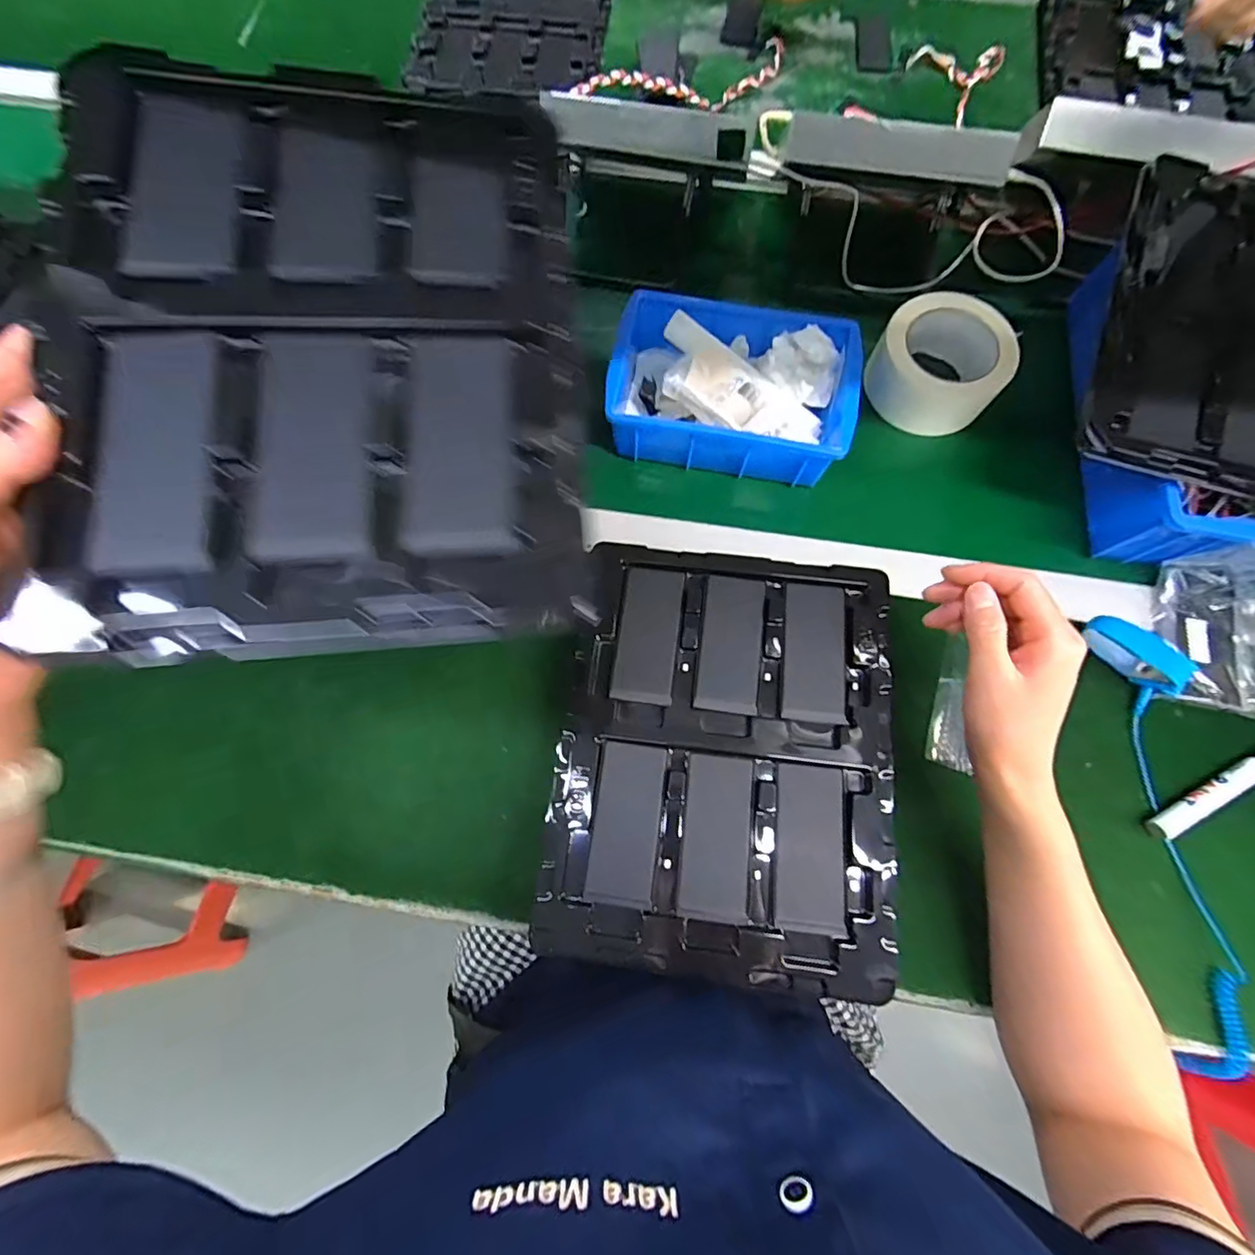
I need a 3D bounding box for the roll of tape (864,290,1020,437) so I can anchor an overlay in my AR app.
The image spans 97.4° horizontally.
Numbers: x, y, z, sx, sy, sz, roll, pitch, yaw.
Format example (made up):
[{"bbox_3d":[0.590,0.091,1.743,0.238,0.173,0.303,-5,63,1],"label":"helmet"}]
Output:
[{"bbox_3d":[0.281,-0.236,0.500,0.111,0.072,0.109,0,75,1],"label":"roll of tape"}]

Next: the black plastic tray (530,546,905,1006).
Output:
[{"bbox_3d":[0.065,0.079,0.368,0.219,0.017,0.265,6,75,3],"label":"black plastic tray"}]

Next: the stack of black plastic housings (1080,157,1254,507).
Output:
[{"bbox_3d":[0.478,-0.221,0.414,0.218,0.030,0.284,19,76,6],"label":"stack of black plastic housings"}]

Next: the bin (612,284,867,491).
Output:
[{"bbox_3d":[0.090,-0.211,0.482,0.199,0.058,0.143,8,75,3],"label":"bin"}]

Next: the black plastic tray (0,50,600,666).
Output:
[{"bbox_3d":[-0.128,-0.126,0.237,0.206,0.039,0.273,-5,75,-1],"label":"black plastic tray"}]

